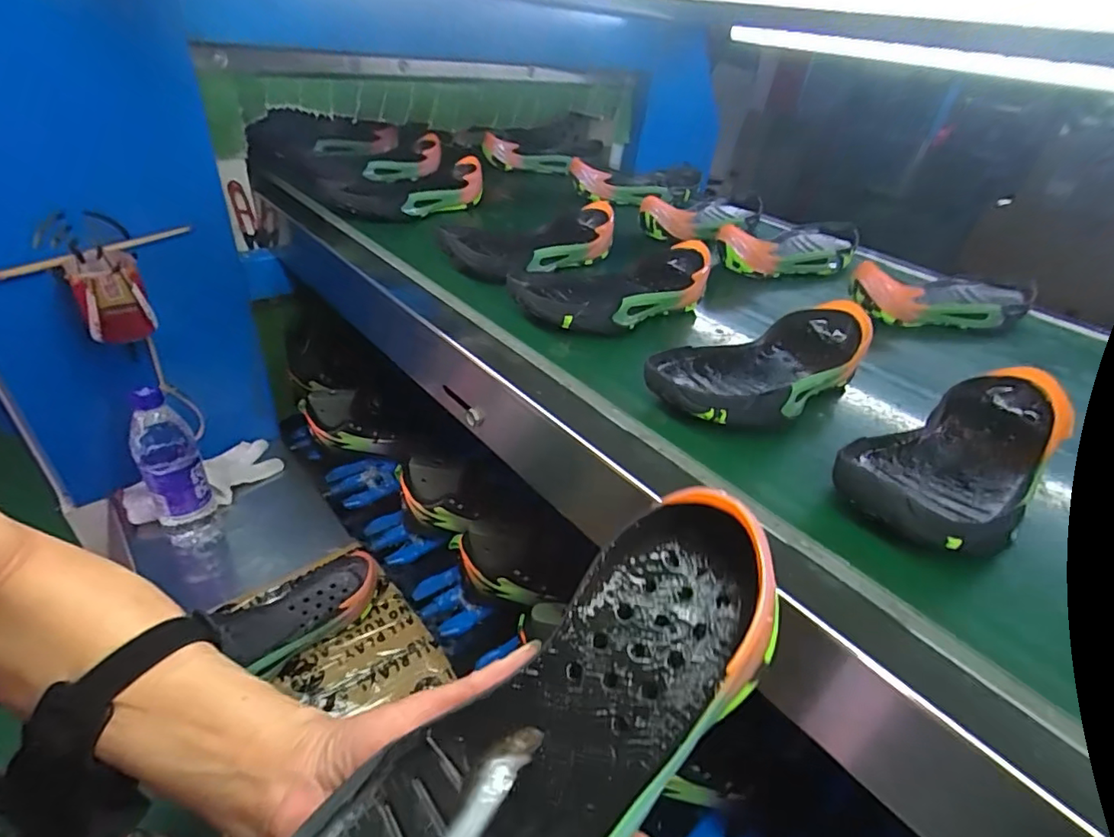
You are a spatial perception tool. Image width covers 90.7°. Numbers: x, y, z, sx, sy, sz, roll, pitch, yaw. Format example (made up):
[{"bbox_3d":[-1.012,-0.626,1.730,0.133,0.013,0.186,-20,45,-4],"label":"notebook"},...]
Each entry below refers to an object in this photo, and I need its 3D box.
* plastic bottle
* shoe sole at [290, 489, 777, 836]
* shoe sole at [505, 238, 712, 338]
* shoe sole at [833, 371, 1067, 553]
[{"bbox_3d":[-0.479,0.062,0.686,0.064,0.212,0.050,-18,39,-30],"label":"plastic bottle"},{"bbox_3d":[-0.003,0.131,0.213,0.234,0.039,0.092,-39,51,-9],"label":"shoe sole"},{"bbox_3d":[0.055,-0.139,0.565,0.236,0.040,0.113,-20,41,-33],"label":"shoe sole"},{"bbox_3d":[0.282,0.026,0.379,0.236,0.044,0.096,-18,40,-31],"label":"shoe sole"}]

